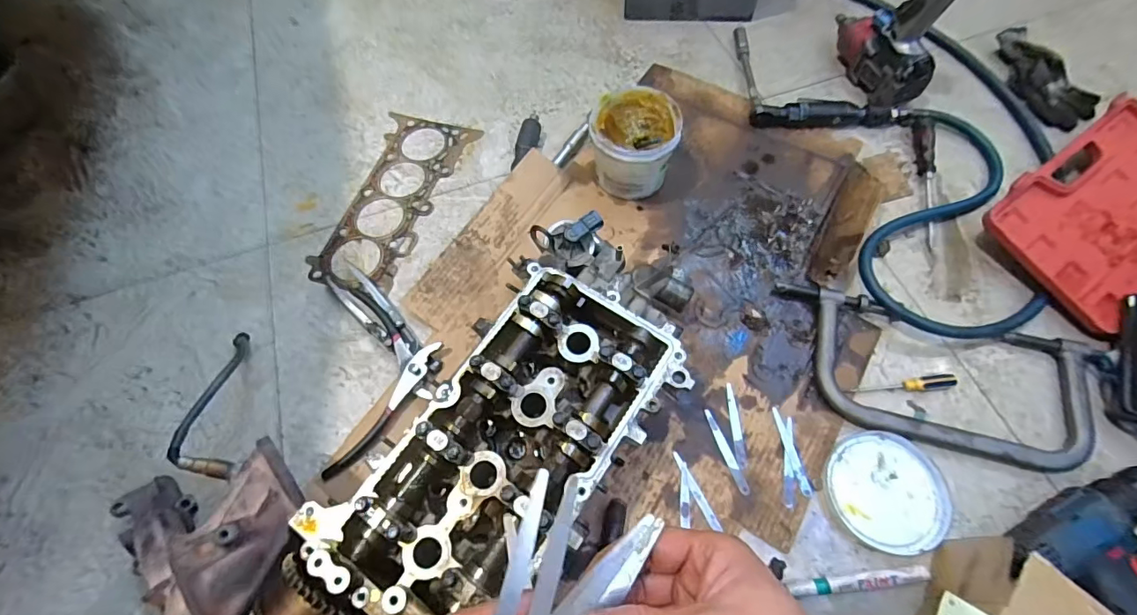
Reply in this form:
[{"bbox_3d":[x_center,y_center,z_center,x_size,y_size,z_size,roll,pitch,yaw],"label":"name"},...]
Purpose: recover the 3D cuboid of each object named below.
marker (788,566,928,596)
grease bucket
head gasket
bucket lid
[{"bbox_3d":[0.291,0.274,0.494,0.132,0.017,0.015,-7,63,0],"label":"marker"},{"bbox_3d":[0.093,-0.225,0.703,0.120,0.104,0.126,-3,63,2],"label":"grease bucket"},{"bbox_3d":[-0.265,-0.170,0.754,0.141,0.008,0.324,14,65,11],"label":"head gasket"},{"bbox_3d":[0.343,0.196,0.530,0.117,0.007,0.118,-2,63,3],"label":"bucket lid"}]

